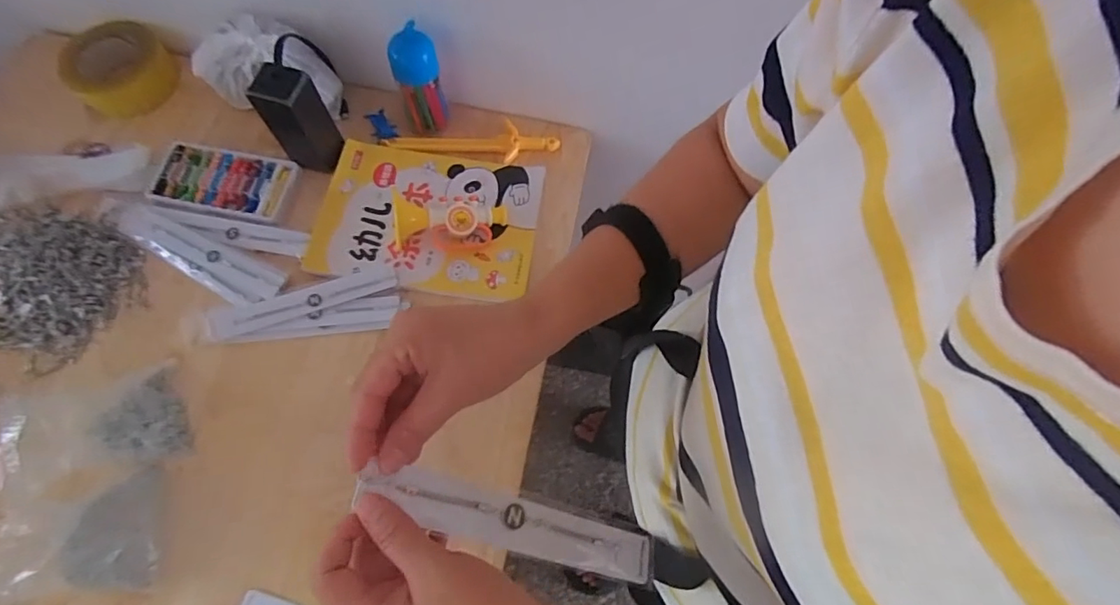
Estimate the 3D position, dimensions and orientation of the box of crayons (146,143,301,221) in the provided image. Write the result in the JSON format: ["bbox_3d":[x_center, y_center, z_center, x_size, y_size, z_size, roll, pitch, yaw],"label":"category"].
[{"bbox_3d":[-0.407,-0.148,0.651,0.171,0.010,0.085,11,69,2],"label":"box of crayons"}]

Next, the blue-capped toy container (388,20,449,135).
[{"bbox_3d":[-0.168,-0.262,0.641,0.055,0.132,0.054,-15,70,-8],"label":"blue-capped toy container"}]

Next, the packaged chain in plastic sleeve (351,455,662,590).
[{"bbox_3d":[-0.021,0.138,0.332,0.207,0.009,0.034,27,66,-25],"label":"packaged chain in plastic sleeve"}]

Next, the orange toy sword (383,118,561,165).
[{"bbox_3d":[-0.111,-0.208,0.683,0.217,0.012,0.048,3,68,-1],"label":"orange toy sword"}]

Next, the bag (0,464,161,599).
[{"bbox_3d":[-0.445,0.219,0.494,0.121,0.048,0.107,-14,70,-8],"label":"bag"}]

